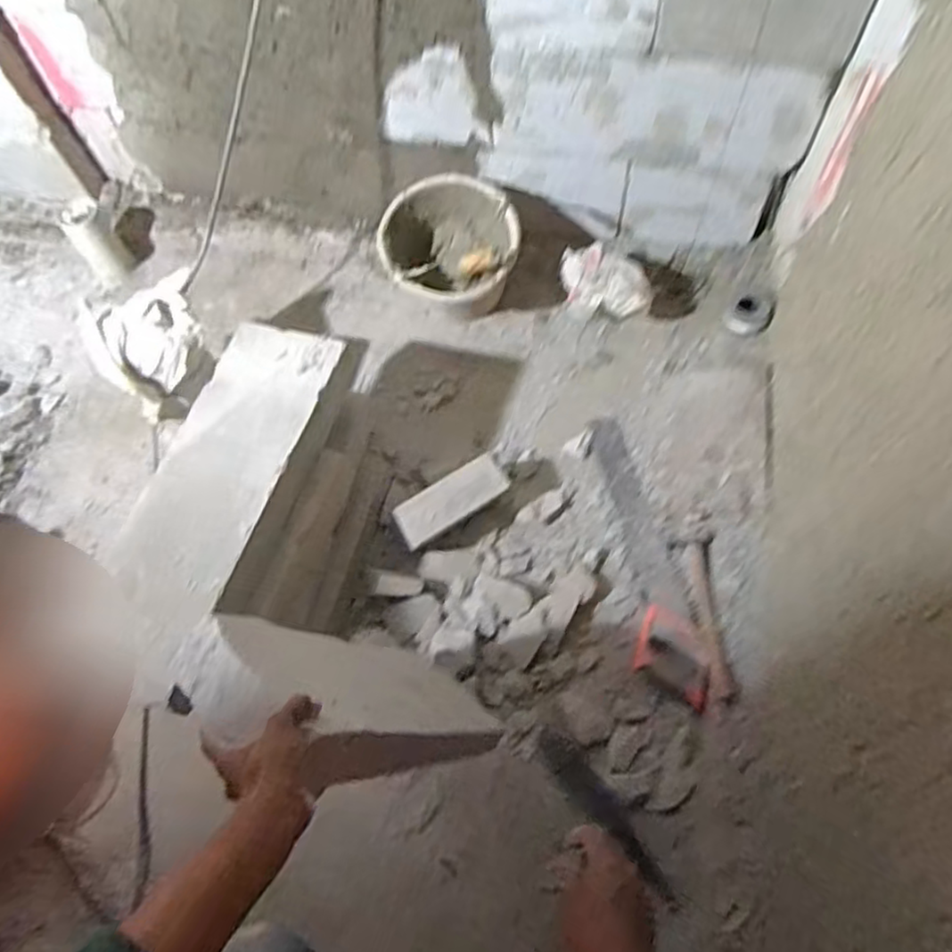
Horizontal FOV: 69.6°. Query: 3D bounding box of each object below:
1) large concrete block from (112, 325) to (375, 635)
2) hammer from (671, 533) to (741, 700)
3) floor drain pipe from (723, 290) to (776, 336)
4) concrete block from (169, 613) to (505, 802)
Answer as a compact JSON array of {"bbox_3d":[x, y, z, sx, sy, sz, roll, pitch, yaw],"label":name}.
[{"bbox_3d":[-0.376,-0.025,1.063,0.229,0.073,0.514,15,65,10],"label":"large concrete block"},{"bbox_3d":[0.389,0.235,1.181,0.074,0.034,0.303,0,64,3],"label":"hammer"},{"bbox_3d":[0.559,-0.333,1.394,0.086,0.056,0.092,-1,64,2],"label":"floor drain pipe"},{"bbox_3d":[-0.147,0.278,0.859,0.214,0.454,0.074,33,91,31],"label":"concrete block"}]

